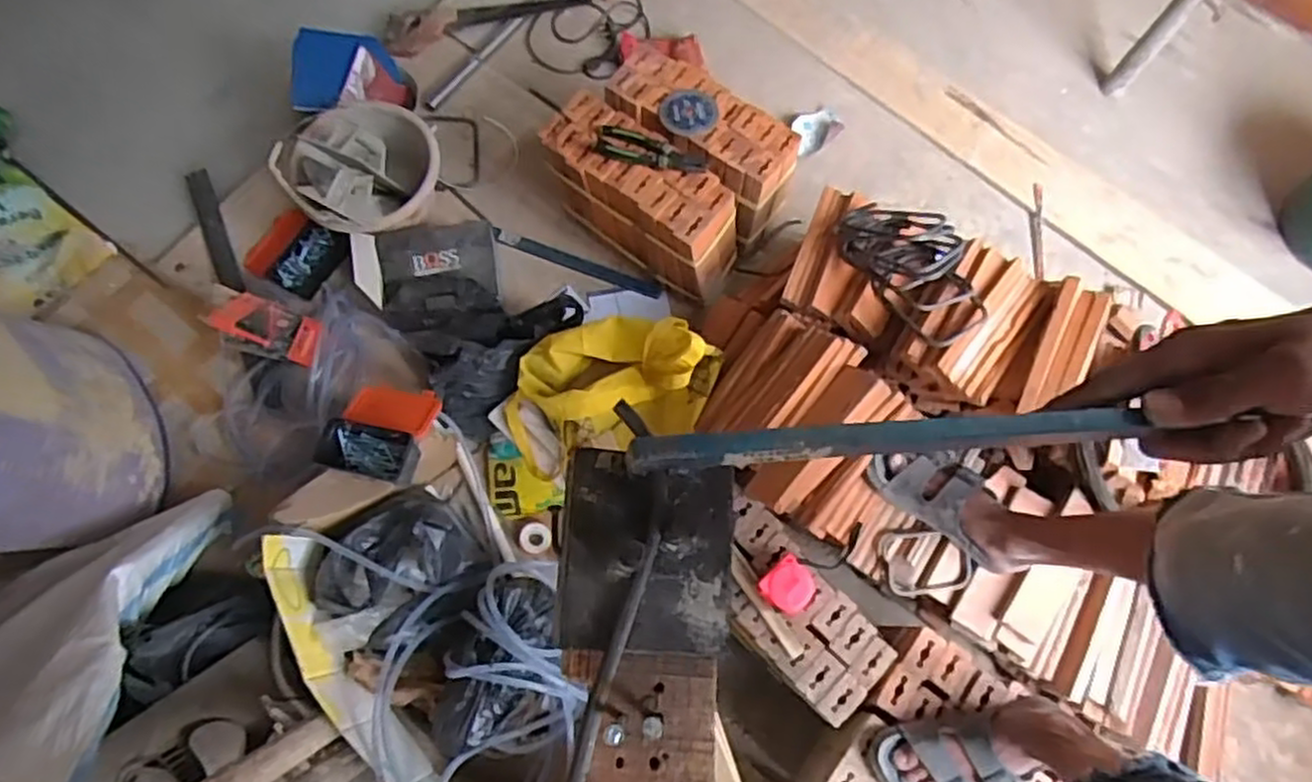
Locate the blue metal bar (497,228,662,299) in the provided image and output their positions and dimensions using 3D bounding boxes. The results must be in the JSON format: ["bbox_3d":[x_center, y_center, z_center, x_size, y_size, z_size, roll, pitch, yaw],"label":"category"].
[{"bbox_3d":[-0.154,-0.248,1.465,0.344,0.018,0.027,19,73,5],"label":"blue metal bar"}]

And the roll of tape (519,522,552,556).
[{"bbox_3d":[-0.203,0.249,1.274,0.055,0.010,0.053,0,73,-1],"label":"roll of tape"}]

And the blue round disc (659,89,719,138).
[{"bbox_3d":[0.056,-0.479,1.295,0.097,0.005,0.096,0,73,-1],"label":"blue round disc"}]

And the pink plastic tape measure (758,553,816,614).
[{"bbox_3d":[0.184,0.270,1.043,0.070,0.046,0.068,-40,78,-12],"label":"pink plastic tape measure"}]

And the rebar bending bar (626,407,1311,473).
[{"bbox_3d":[0.175,0.019,0.361,0.375,0.011,0.015,-2,73,-9],"label":"rebar bending bar"}]

